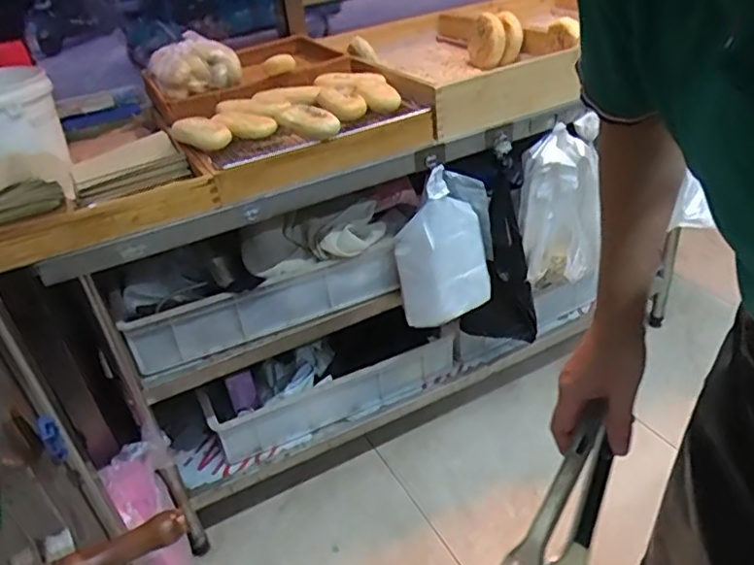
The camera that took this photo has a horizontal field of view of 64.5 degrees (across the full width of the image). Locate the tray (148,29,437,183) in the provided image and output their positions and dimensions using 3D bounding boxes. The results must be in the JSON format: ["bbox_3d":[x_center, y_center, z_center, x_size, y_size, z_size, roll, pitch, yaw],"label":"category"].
[{"bbox_3d":[-0.211,-0.370,1.159,0.426,0.110,0.498,-21,35,-20],"label":"tray"}]

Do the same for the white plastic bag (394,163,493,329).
[{"bbox_3d":[0.138,-0.069,1.171,0.205,0.298,0.039,-8,19,-32],"label":"white plastic bag"}]

